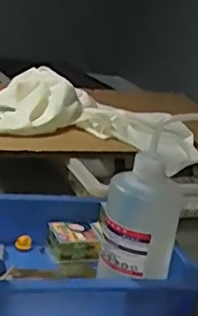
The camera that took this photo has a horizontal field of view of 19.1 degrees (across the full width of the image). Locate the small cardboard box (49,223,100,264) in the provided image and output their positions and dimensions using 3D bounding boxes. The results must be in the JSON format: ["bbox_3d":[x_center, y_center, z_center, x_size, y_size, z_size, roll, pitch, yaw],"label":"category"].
[{"bbox_3d":[-0.032,0.099,0.699,0.055,0.026,0.052,3,20,-16],"label":"small cardboard box"}]

